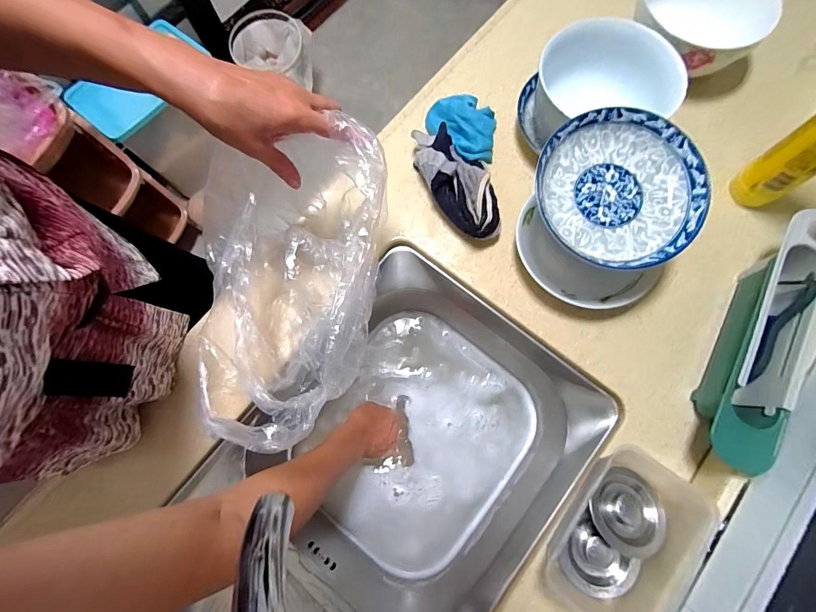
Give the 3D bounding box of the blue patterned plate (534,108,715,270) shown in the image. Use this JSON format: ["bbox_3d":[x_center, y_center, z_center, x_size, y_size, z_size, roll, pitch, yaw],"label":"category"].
[{"bbox_3d":[0.237,-0.132,0.419,0.173,0.043,0.166,-1,75,2],"label":"blue patterned plate"}]

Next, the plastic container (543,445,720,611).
[{"bbox_3d":[0.228,0.251,0.394,0.114,0.056,0.176,31,78,9],"label":"plastic container"}]

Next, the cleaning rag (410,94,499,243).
[{"bbox_3d":[0.065,-0.200,0.520,0.115,0.059,0.223,2,75,3],"label":"cleaning rag"}]

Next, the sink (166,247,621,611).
[{"bbox_3d":[-0.088,0.306,0.511,0.359,0.158,0.714,38,80,11],"label":"sink"}]

